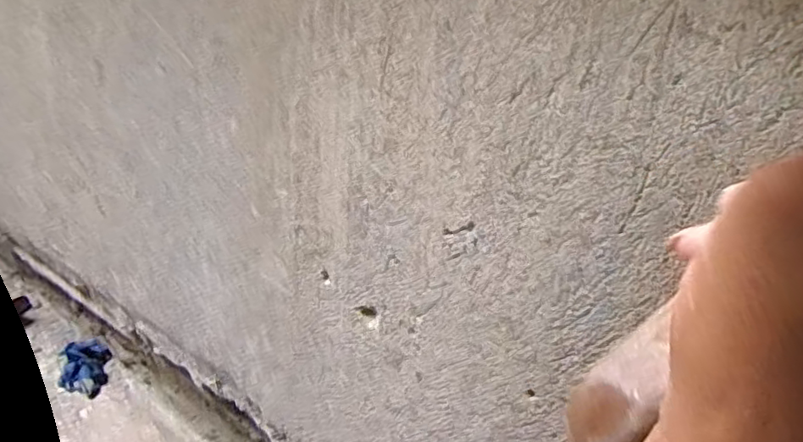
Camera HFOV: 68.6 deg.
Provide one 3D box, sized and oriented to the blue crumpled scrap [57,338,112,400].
[{"bbox_3d":[-0.540,0.246,0.999,0.075,0.037,0.111,-4,31,-19],"label":"blue crumpled scrap"}]

